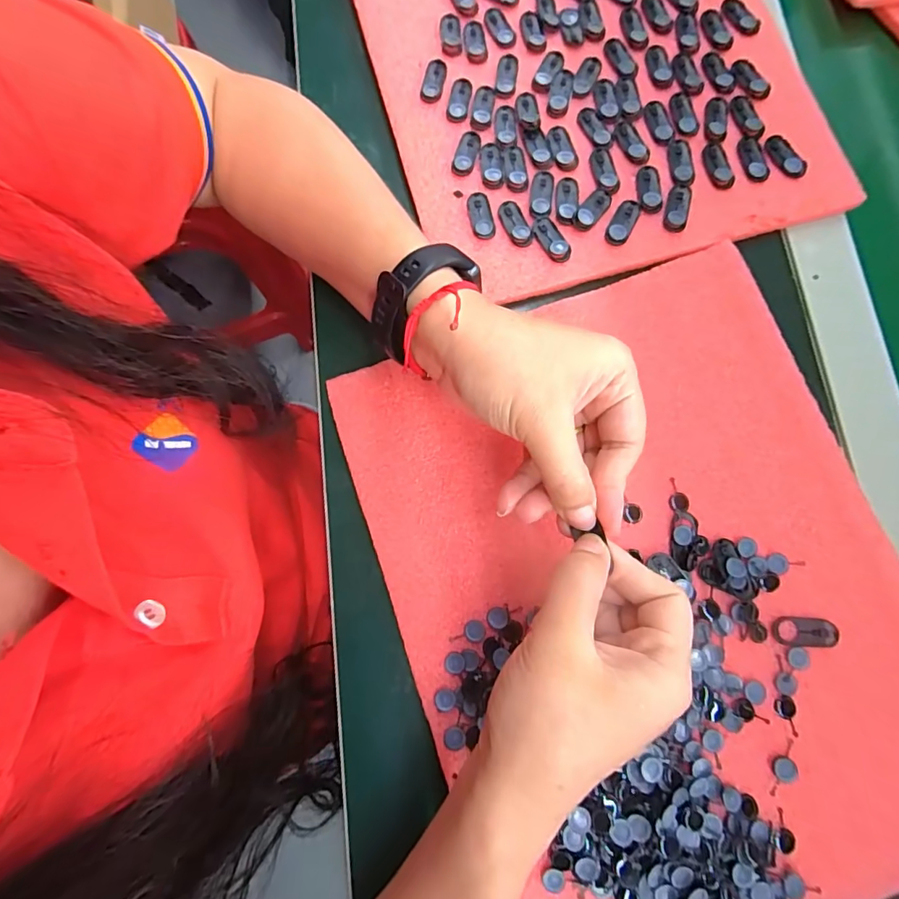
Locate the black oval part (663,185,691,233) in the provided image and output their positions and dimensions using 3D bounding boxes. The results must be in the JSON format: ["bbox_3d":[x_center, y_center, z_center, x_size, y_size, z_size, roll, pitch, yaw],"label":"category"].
[{"bbox_3d":[0.142,-0.150,0.301,0.014,0.004,0.031,15,80,3],"label":"black oval part"}]

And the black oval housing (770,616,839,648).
[{"bbox_3d":[0.186,0.095,0.253,0.031,0.004,0.014,2,79,1],"label":"black oval housing"}]

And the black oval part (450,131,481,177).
[{"bbox_3d":[0.011,-0.190,0.311,0.014,0.004,0.032,17,80,4],"label":"black oval part"}]

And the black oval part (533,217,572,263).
[{"bbox_3d":[0.063,-0.129,0.298,0.012,0.004,0.031,-31,80,-5],"label":"black oval part"}]

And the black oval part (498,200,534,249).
[{"bbox_3d":[0.041,-0.140,0.300,0.013,0.004,0.032,-25,80,-4],"label":"black oval part"}]

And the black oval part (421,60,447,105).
[{"bbox_3d":[-0.010,-0.244,0.321,0.014,0.004,0.031,12,79,3],"label":"black oval part"}]

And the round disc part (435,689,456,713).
[{"bbox_3d":[-0.002,0.129,0.249,0.011,0.004,0.011,0,79,1],"label":"round disc part"}]

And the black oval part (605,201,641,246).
[{"bbox_3d":[0.107,-0.140,0.299,0.014,0.004,0.030,28,81,6],"label":"black oval part"}]

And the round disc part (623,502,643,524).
[{"bbox_3d":[0.102,0.036,0.270,0.010,0.004,0.011,0,79,1],"label":"round disc part"}]

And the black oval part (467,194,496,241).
[{"bbox_3d":[0.020,-0.145,0.302,0.014,0.004,0.032,-12,79,-2],"label":"black oval part"}]

